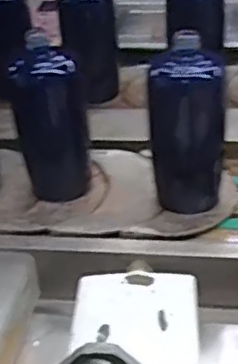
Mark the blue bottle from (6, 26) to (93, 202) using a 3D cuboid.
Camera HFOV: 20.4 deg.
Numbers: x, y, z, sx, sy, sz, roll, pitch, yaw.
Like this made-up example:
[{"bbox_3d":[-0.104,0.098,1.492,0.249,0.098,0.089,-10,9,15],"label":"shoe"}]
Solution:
[{"bbox_3d":[-0.080,-0.074,0.751,0.082,0.188,0.062,-7,27,-2],"label":"blue bottle"}]

